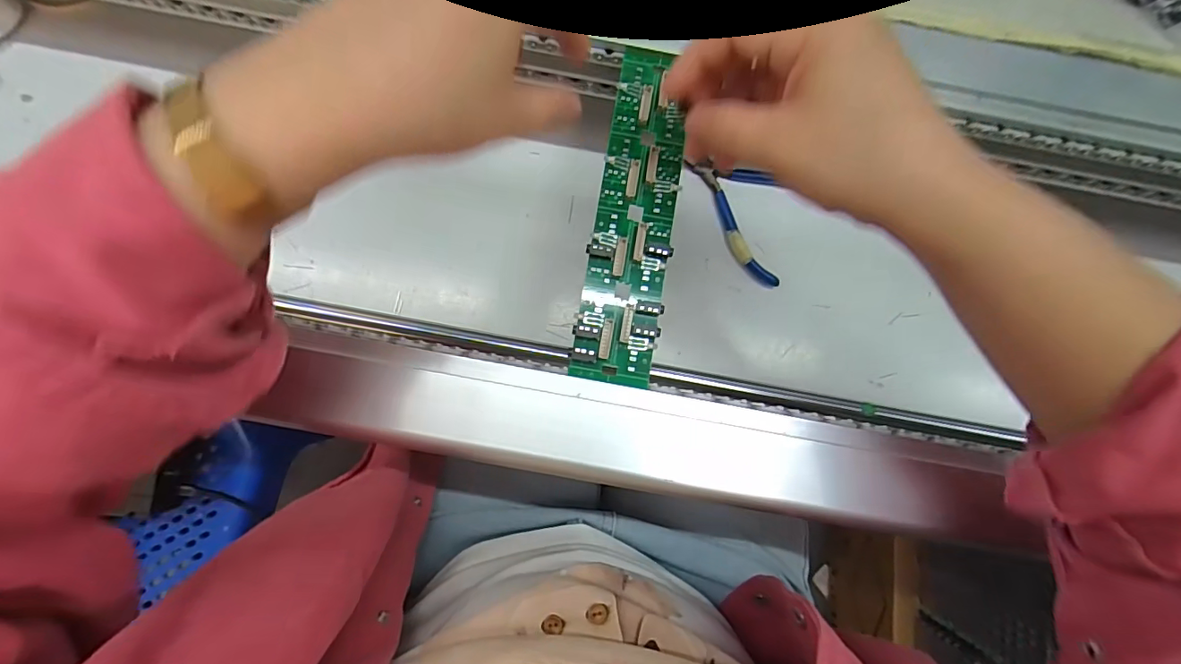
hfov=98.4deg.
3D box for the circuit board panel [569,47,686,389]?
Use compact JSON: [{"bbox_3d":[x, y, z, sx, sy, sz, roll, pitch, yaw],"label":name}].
[{"bbox_3d":[0.024,-0.064,0.270,0.043,0.006,0.182,8,82,-1],"label":"circuit board panel"}]

